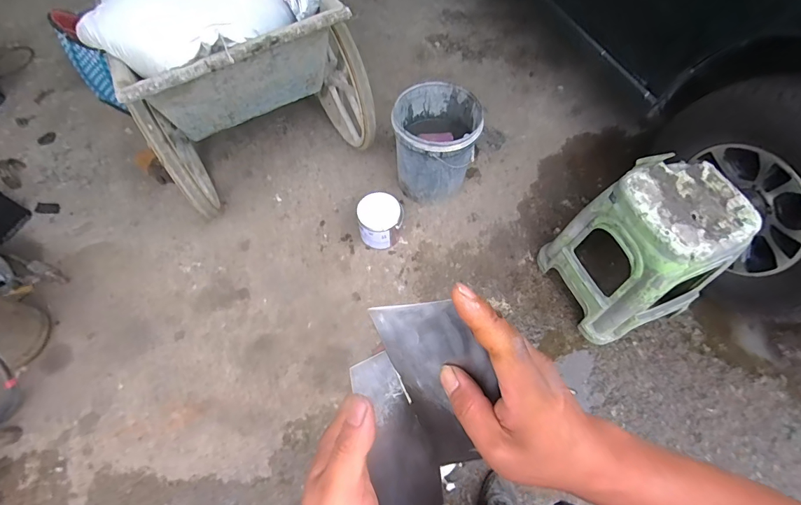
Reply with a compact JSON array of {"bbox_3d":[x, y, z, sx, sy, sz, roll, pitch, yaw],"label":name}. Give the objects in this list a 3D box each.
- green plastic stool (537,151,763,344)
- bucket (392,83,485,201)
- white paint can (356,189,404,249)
[{"bbox_3d":[0.747,-0.007,1.254,0.344,0.485,0.396,-21,63,-10],"label":"green plastic stool"},{"bbox_3d":[0.135,-0.405,1.578,0.302,0.382,0.316,0,62,1],"label":"bucket"},{"bbox_3d":[-0.076,-0.114,1.528,0.162,0.174,0.173,0,62,1],"label":"white paint can"}]

